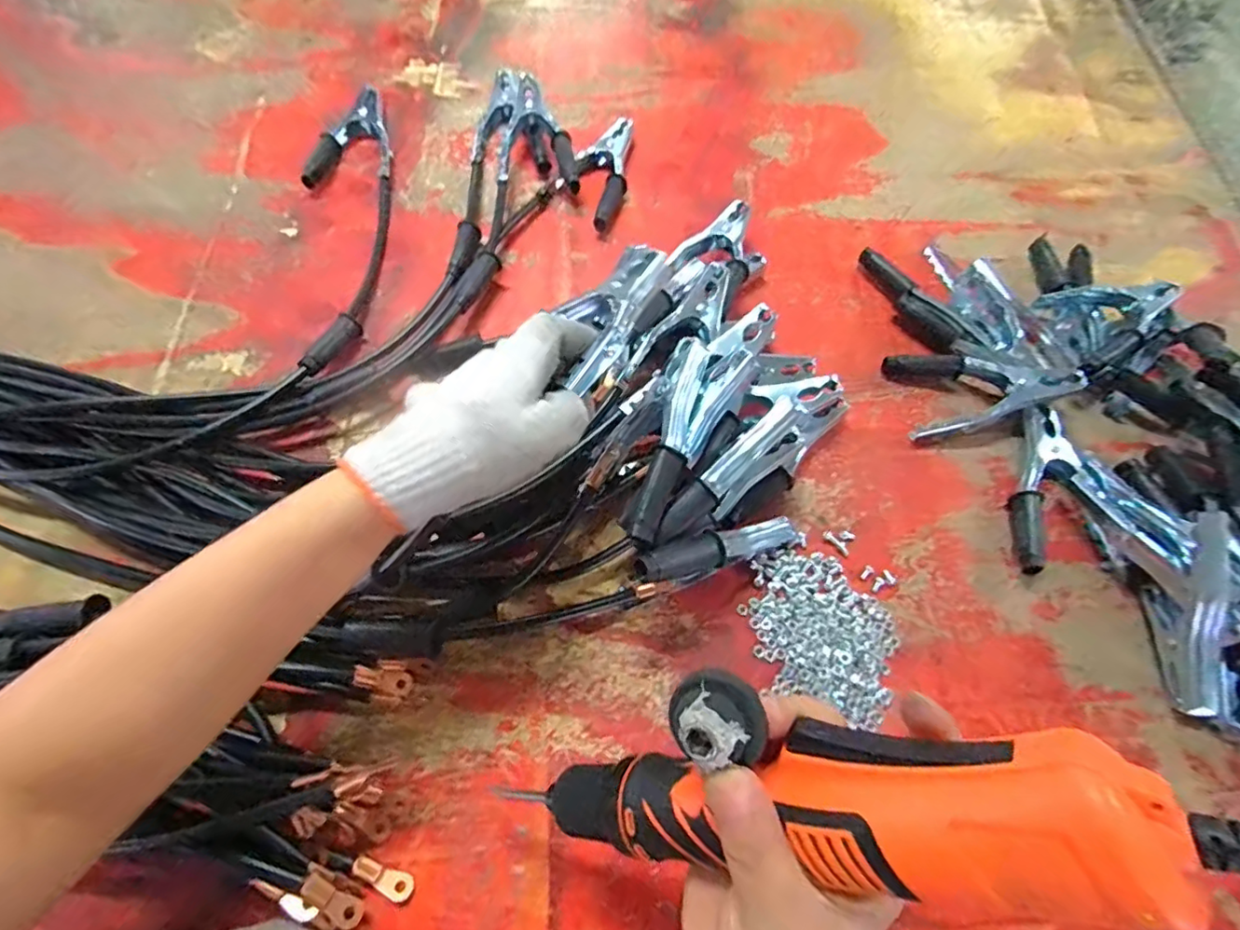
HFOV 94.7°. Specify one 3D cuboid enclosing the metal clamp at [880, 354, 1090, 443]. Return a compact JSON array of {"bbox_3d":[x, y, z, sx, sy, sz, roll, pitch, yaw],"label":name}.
[{"bbox_3d":[0.302,-0.071,0.482,0.134,0.034,0.077,-12,65,-6],"label":"metal clamp"}]

